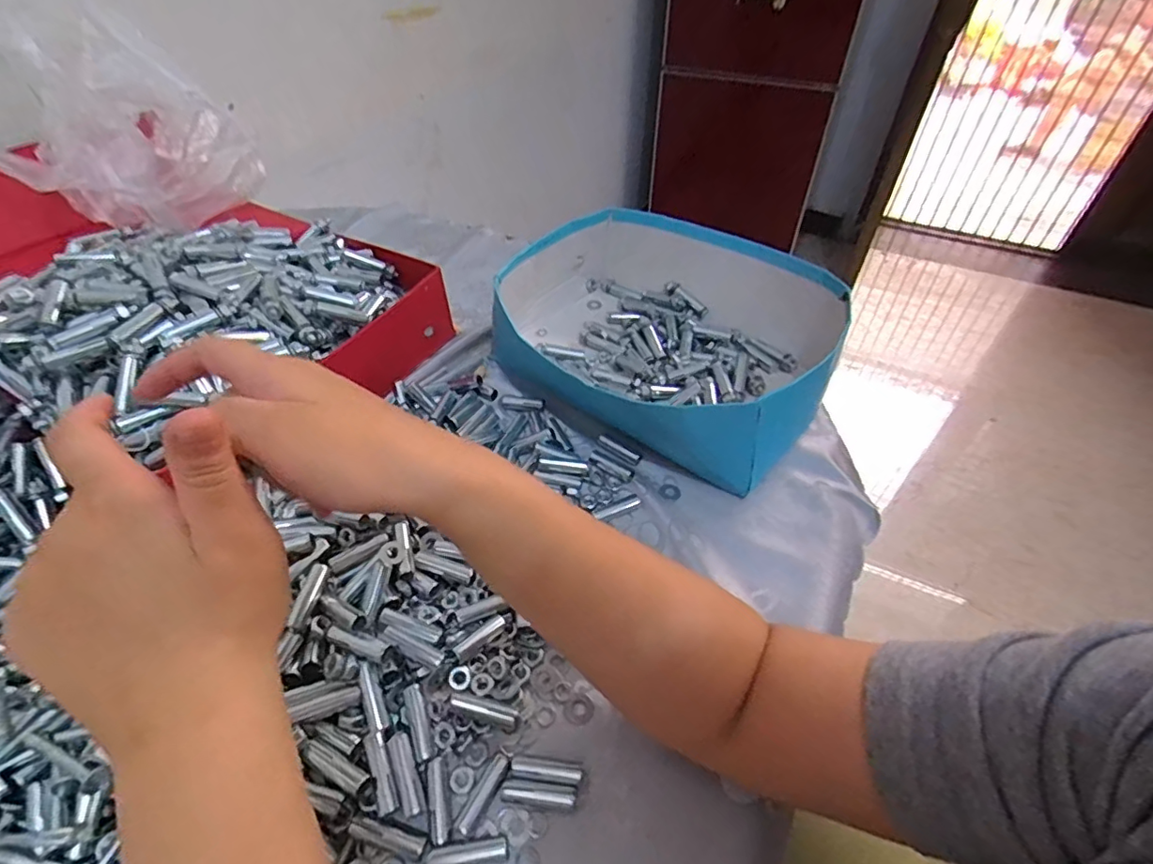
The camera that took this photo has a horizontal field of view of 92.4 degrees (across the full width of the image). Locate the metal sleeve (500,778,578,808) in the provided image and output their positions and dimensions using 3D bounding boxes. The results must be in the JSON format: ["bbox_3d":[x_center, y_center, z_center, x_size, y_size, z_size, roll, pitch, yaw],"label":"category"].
[{"bbox_3d":[-0.020,0.194,0.296,0.040,0.008,0.009,5,46,4],"label":"metal sleeve"}]

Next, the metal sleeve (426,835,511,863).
[{"bbox_3d":[-0.054,0.212,0.278,0.040,0.007,0.011,-5,47,-6],"label":"metal sleeve"}]

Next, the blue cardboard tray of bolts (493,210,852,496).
[{"bbox_3d":[0.079,-0.097,0.519,0.304,0.090,0.247,33,54,26],"label":"blue cardboard tray of bolts"}]

